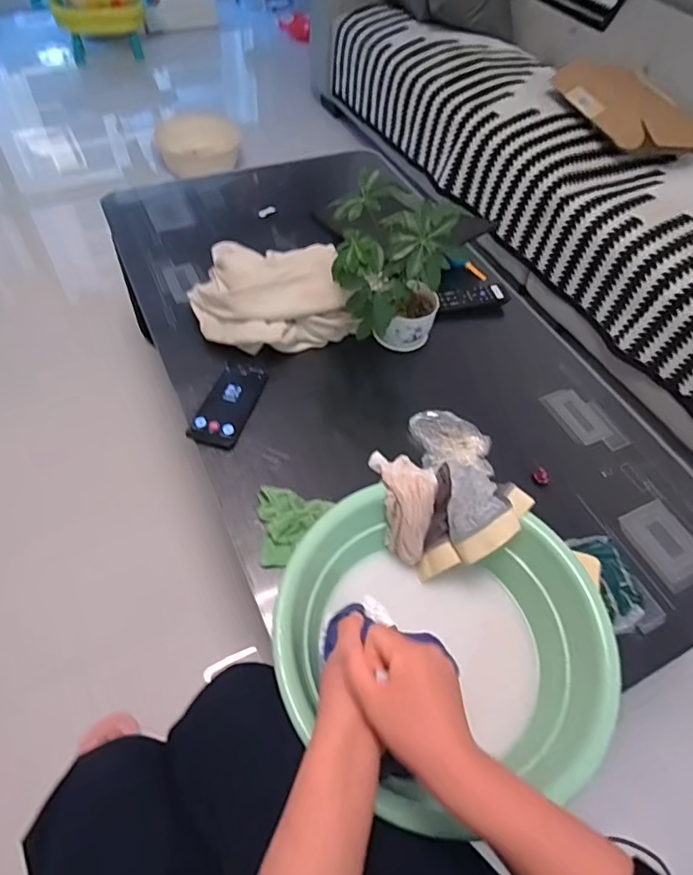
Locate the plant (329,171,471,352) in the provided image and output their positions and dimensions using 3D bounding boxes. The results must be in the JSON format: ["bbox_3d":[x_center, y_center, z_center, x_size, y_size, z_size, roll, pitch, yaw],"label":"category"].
[{"bbox_3d":[0.067,-0.245,0.827,0.172,0.241,0.189,5,55,0],"label":"plant"}]

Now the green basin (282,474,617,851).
[{"bbox_3d":[0.099,0.220,0.591,0.344,0.113,0.319,2,55,-3],"label":"green basin"}]

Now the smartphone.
[{"bbox_3d":[-0.185,-0.051,0.837,0.073,0.012,0.160,21,57,-2],"label":"smartphone"}]

